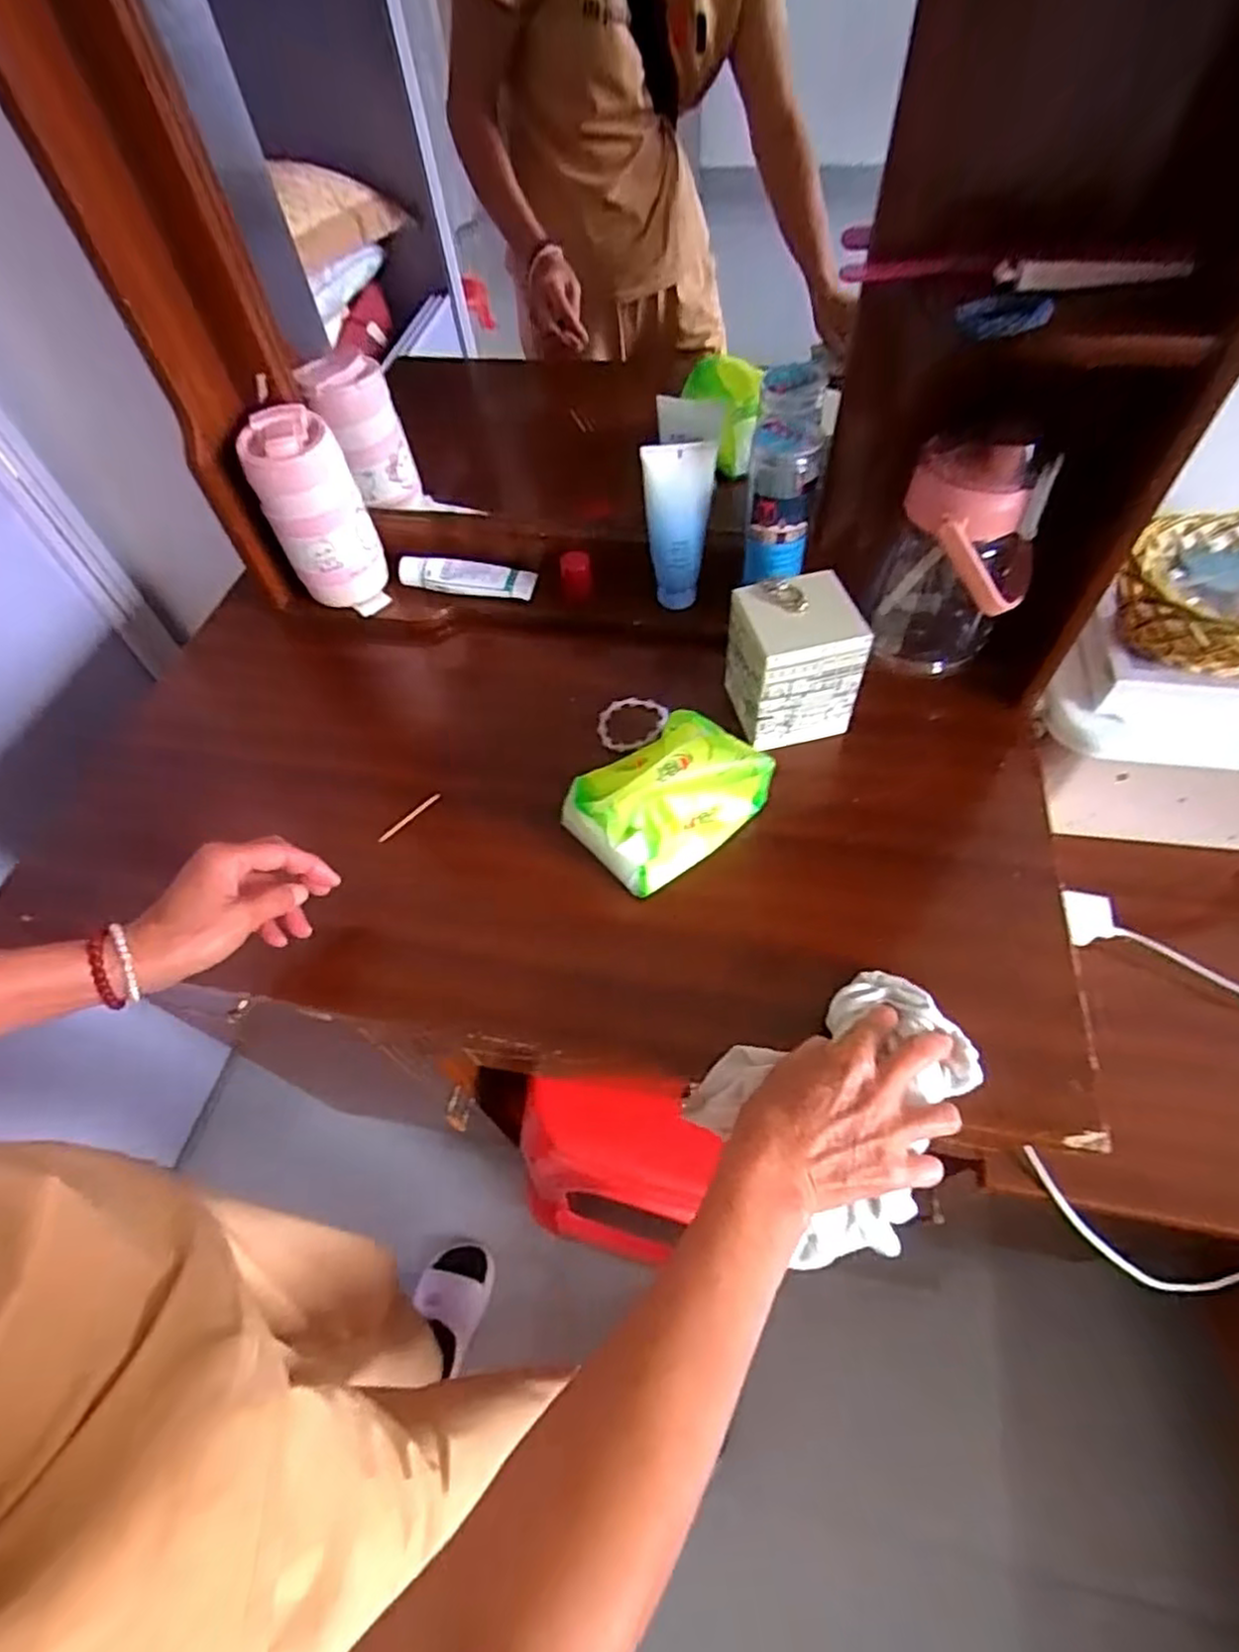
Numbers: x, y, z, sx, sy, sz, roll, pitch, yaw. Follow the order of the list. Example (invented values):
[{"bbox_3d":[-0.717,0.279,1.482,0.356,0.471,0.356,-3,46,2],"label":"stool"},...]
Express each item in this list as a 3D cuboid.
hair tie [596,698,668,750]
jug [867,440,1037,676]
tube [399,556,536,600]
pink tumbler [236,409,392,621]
[{"bbox_3d":[0.010,-0.090,0.626,0.059,0.011,0.065,13,50,11],"label":"hair tie"},{"bbox_3d":[0.268,-0.213,0.562,0.112,0.183,0.106,18,51,15],"label":"jug"},{"bbox_3d":[-0.151,-0.252,0.703,0.136,0.026,0.031,7,49,6],"label":"tube"},{"bbox_3d":[-0.264,-0.269,0.620,0.070,0.161,0.082,14,50,12],"label":"pink tumbler"}]

